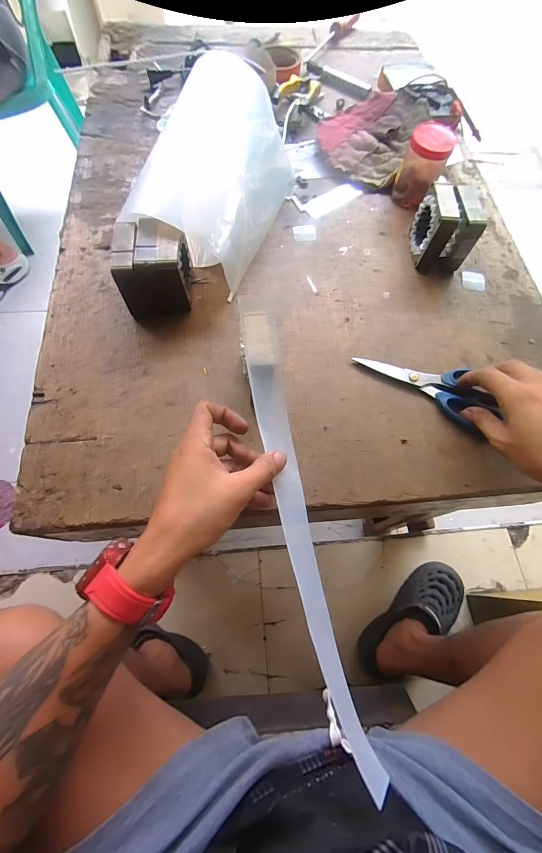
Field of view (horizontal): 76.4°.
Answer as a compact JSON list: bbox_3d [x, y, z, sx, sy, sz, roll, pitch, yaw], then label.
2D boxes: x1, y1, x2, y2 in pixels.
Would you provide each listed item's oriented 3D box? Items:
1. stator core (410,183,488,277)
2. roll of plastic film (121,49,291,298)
[{"bbox_3d":[0.225,-0.256,0.449,0.057,0.078,0.072,3,68,-2],"label":"stator core"},{"bbox_3d":[-0.065,-0.322,0.445,0.140,0.105,0.275,18,68,5],"label":"roll of plastic film"}]

